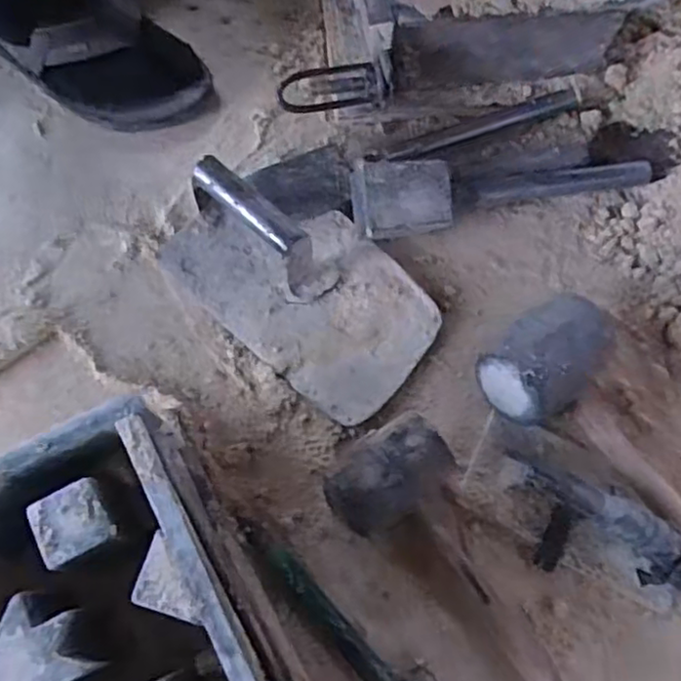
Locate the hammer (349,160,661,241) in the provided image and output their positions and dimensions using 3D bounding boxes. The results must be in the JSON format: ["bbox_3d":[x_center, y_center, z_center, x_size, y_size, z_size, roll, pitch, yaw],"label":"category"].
[{"bbox_3d":[0.141,-0.134,0.578,0.256,0.050,0.059,-13,74,-6],"label":"hammer"}]

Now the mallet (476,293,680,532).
[{"bbox_3d":[0.224,0.100,0.525,0.104,0.063,0.294,-40,94,-12],"label":"mallet"}]

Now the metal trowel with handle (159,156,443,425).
[{"bbox_3d":[-0.030,-0.054,0.546,0.228,0.069,0.138,40,76,10],"label":"metal trowel with handle"}]

